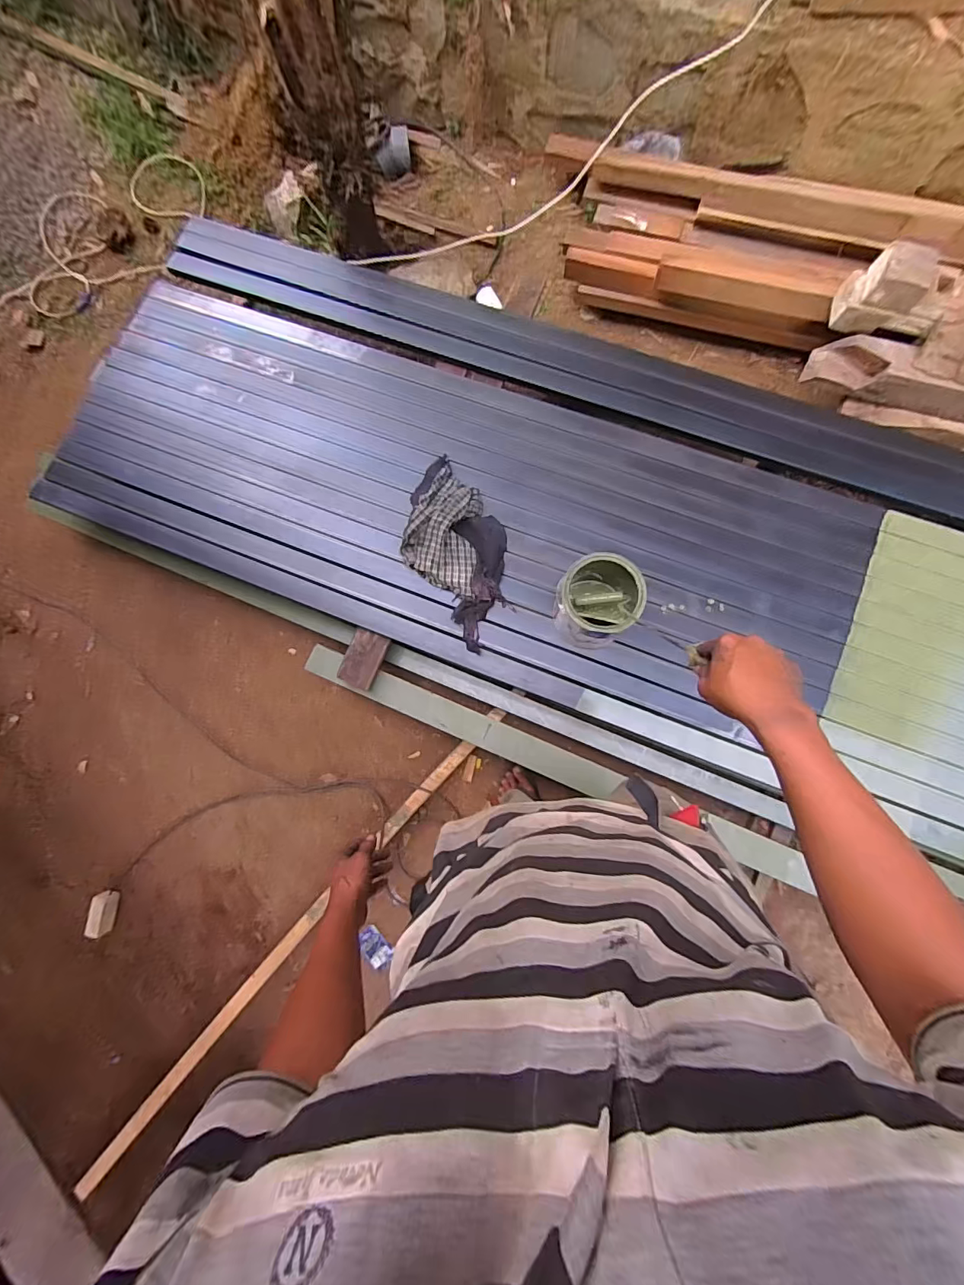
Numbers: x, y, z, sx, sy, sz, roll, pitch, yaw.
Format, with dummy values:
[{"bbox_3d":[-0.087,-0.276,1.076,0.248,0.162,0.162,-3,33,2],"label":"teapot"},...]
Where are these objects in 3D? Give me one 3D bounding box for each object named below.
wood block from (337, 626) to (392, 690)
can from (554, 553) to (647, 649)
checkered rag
[{"bbox_3d":[-0.289,0.041,1.183,0.087,0.021,0.136,20,82,4],"label":"wood block"},{"bbox_3d":[0.244,-0.081,1.058,0.154,0.228,0.157,0,81,1],"label":"can"},{"bbox_3d":[-0.055,-0.227,1.151,0.240,0.086,0.438,-36,82,-5],"label":"checkered rag"}]

